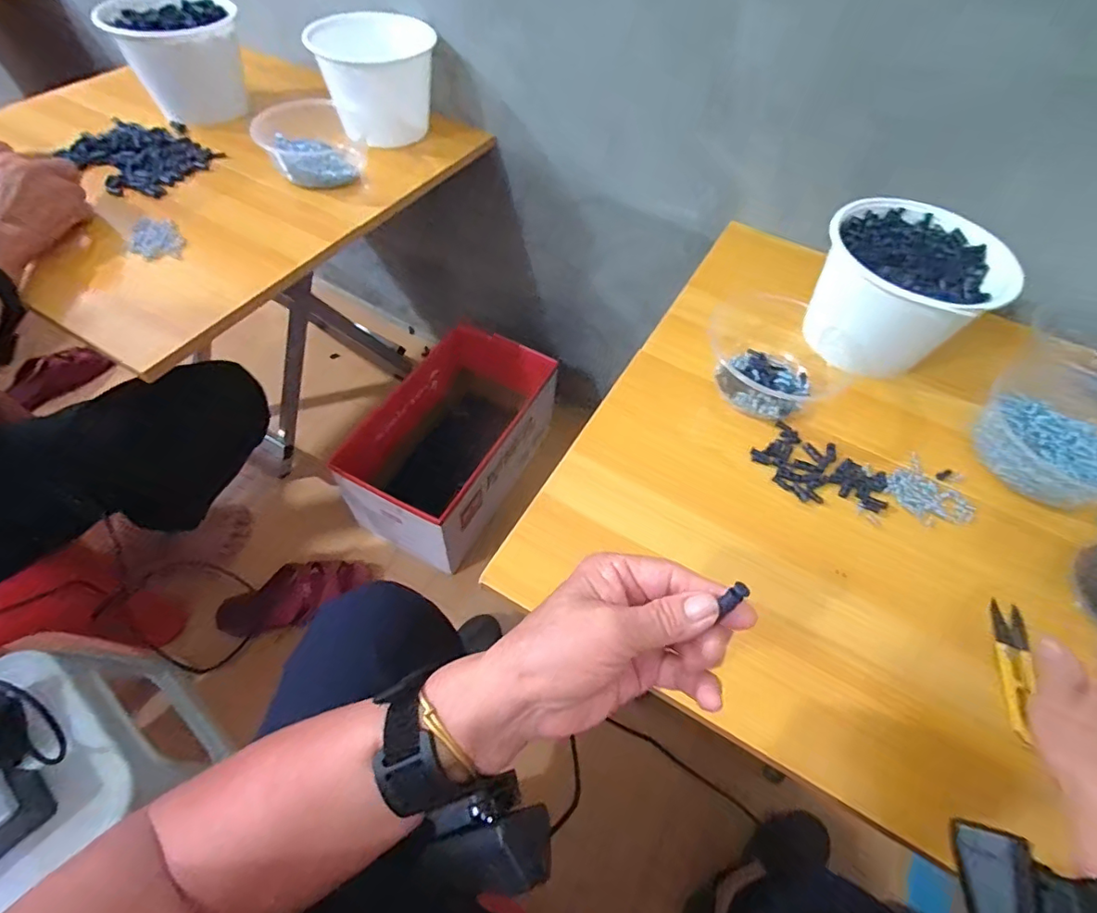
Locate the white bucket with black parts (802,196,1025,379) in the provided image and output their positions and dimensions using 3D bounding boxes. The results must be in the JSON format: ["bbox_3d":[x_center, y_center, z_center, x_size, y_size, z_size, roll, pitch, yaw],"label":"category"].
[{"bbox_3d":[0.354,-0.171,0.536,0.162,0.114,0.140,35,60,17],"label":"white bucket with black parts"}]

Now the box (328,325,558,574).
[{"bbox_3d":[-0.160,-0.028,0.953,0.220,0.229,0.409,29,58,14],"label":"box"}]

